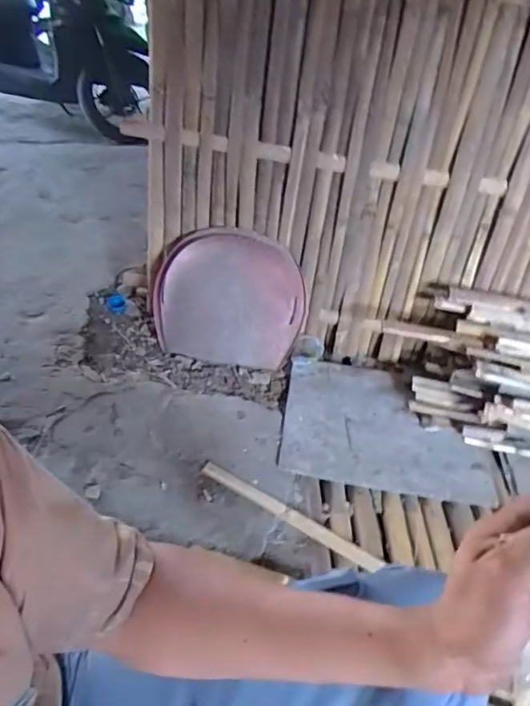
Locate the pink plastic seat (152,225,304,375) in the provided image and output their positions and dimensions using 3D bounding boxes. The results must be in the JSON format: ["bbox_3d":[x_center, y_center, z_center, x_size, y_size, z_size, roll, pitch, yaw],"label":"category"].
[{"bbox_3d":[-0.114,-0.164,1.554,0.451,0.384,0.074,9,15,7],"label":"pink plastic seat"}]

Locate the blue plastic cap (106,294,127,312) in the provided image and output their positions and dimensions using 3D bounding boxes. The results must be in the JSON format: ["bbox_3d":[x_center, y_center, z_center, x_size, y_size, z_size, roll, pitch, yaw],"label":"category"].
[{"bbox_3d":[-0.477,-0.158,1.693,0.061,0.033,0.056,3,41,-3],"label":"blue plastic cap"}]

